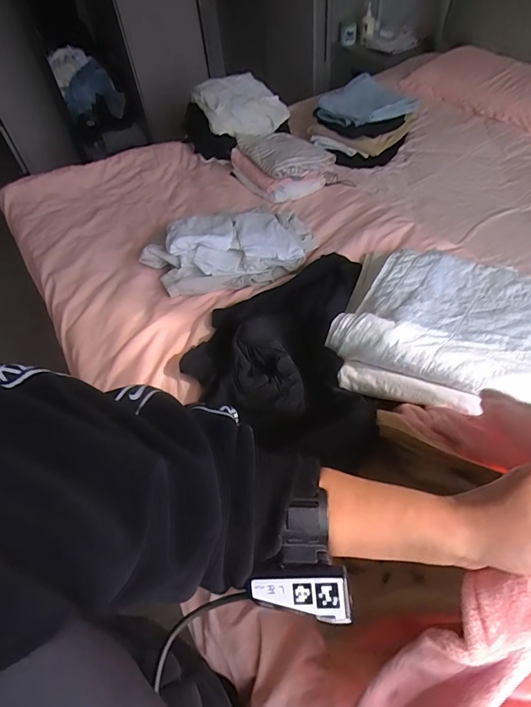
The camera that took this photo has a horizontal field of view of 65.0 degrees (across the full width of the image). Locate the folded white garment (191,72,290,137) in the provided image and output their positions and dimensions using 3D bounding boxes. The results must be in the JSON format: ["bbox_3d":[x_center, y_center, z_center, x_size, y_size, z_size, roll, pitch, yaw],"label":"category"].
[{"bbox_3d":[-0.062,-0.649,1.104,0.246,0.140,0.076,-11,53,-35],"label":"folded white garment"}]

